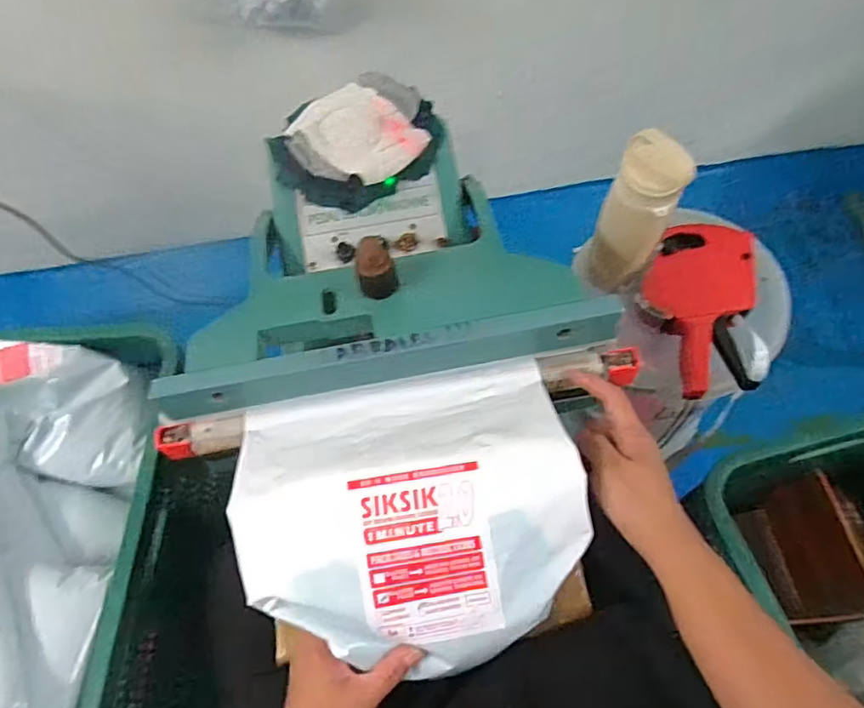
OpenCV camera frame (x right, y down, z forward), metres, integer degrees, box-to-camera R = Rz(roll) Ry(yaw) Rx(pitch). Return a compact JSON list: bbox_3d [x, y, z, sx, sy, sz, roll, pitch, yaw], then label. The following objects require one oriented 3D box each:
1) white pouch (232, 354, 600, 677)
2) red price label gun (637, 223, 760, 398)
[{"bbox_3d":[-0.013,0.119,0.430,0.245,0.080,0.202,-10,61,-2],"label":"white pouch"},{"bbox_3d":[0.309,-0.055,0.666,0.127,0.055,0.220,9,62,9],"label":"red price label gun"}]

